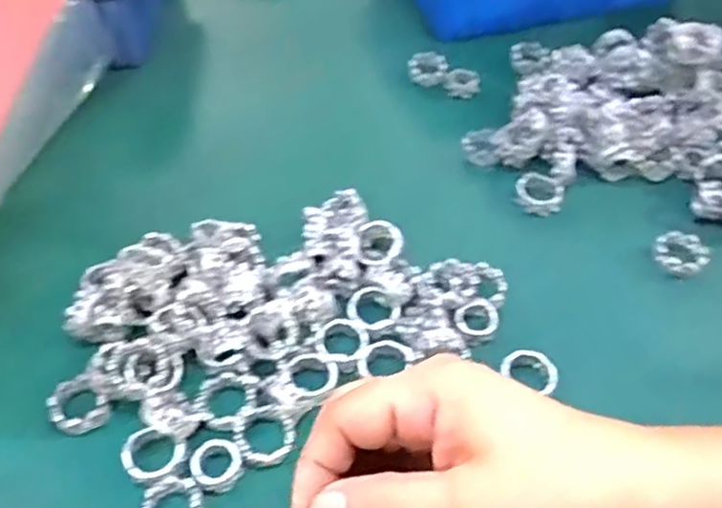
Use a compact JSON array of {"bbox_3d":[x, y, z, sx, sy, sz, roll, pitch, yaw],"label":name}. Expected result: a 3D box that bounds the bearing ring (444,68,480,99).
[{"bbox_3d":[0.076,-0.128,0.522,0.027,0.012,0.020,6,50,5],"label":"bearing ring"}]

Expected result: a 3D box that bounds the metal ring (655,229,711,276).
[{"bbox_3d":[0.191,-0.001,0.413,0.028,0.010,0.029,0,50,0],"label":"metal ring"}]

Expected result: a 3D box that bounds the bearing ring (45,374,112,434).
[{"bbox_3d":[-0.142,0.074,0.348,0.028,0.010,0.030,0,50,0],"label":"bearing ring"}]

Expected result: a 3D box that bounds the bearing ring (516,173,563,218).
[{"bbox_3d":[0.115,-0.039,0.446,0.028,0.011,0.028,0,50,0],"label":"bearing ring"}]

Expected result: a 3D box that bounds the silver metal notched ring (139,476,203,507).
[{"bbox_3d":[-0.086,0.116,0.313,0.027,0.005,0.030,-19,47,-16],"label":"silver metal notched ring"}]

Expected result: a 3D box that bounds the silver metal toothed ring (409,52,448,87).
[{"bbox_3d":[0.051,-0.142,0.533,0.030,0.008,0.030,0,50,0],"label":"silver metal toothed ring"}]

